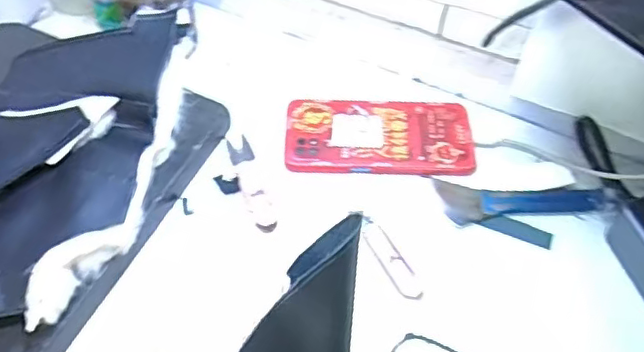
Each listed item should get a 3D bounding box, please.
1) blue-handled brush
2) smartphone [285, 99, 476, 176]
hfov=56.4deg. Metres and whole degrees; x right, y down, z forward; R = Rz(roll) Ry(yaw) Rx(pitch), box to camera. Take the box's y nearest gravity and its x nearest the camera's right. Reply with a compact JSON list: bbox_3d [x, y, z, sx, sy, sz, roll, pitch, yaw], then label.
[{"bbox_3d":[0.164,0.019,0.486,0.135,0.013,0.039,0,52,-2],"label":"blue-handled brush"},{"bbox_3d":[0.049,-0.036,0.513,0.156,0.012,0.075,1,57,-1],"label":"smartphone"}]

